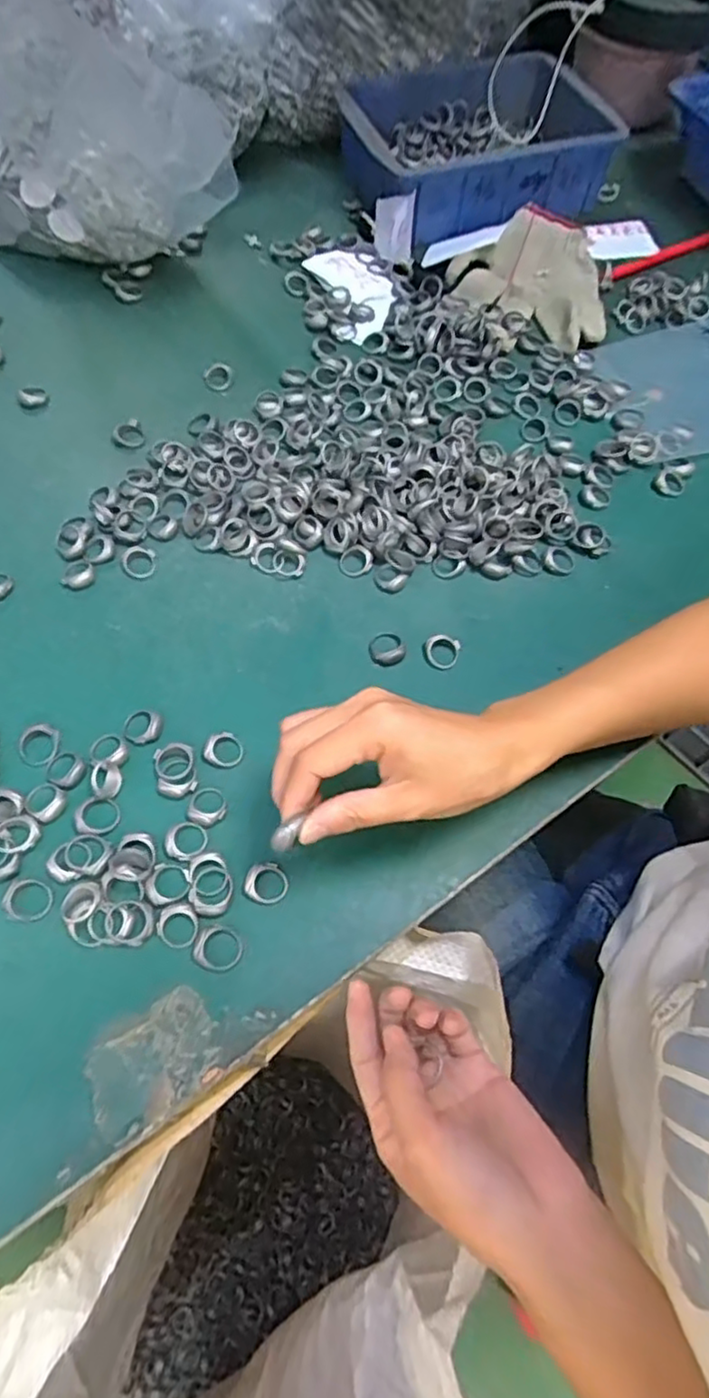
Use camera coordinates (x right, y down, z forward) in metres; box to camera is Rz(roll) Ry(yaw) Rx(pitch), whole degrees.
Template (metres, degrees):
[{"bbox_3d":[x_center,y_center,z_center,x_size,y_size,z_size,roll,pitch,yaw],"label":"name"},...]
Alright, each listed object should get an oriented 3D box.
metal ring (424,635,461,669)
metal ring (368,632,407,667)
[{"bbox_3d":[0.058,-0.032,0.443,0.022,0.008,0.021,1,63,-2],"label":"metal ring"},{"bbox_3d":[0.021,-0.033,0.444,0.024,0.006,0.024,1,63,-2],"label":"metal ring"}]

